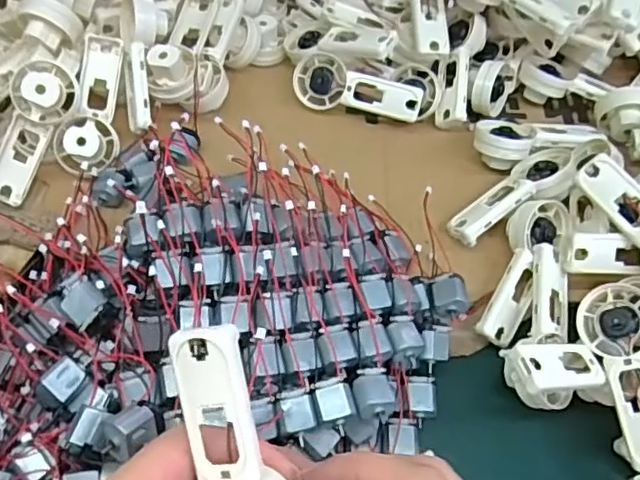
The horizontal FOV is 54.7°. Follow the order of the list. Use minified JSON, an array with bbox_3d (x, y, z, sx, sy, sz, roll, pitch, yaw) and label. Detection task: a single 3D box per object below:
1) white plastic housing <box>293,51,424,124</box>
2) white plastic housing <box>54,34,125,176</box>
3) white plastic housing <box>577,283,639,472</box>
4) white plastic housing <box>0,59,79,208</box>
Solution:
[{"bbox_3d":[0.028,-0.109,0.451,0.093,0.024,0.037,17,106,14],"label":"white plastic housing"},{"bbox_3d":[-0.146,-0.089,0.405,0.038,0.026,0.094,16,79,-10],"label":"white plastic housing"},{"bbox_3d":[0.159,0.070,0.322,0.040,0.016,0.093,-9,68,35],"label":"white plastic housing"},{"bbox_3d":[-0.185,-0.067,0.389,0.028,0.032,0.092,30,101,14],"label":"white plastic housing"}]

